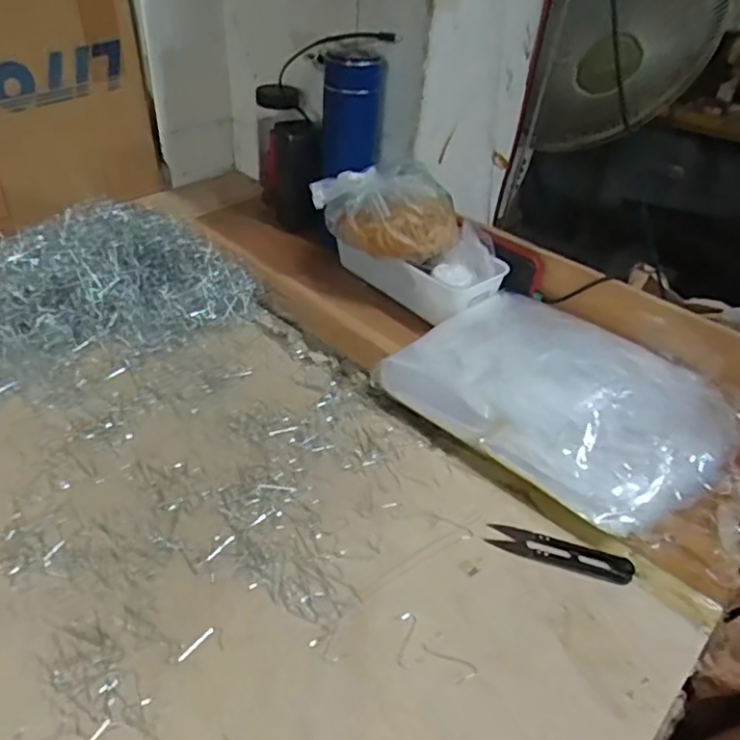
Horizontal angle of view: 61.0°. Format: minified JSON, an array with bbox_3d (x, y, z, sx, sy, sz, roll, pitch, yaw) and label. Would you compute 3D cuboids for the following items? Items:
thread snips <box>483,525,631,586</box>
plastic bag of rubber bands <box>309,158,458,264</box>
[{"bbox_3d":[0.141,0.135,0.466,0.104,0.007,0.025,16,40,13],"label":"thread snips"},{"bbox_3d":[0.023,-0.176,0.676,0.154,0.074,0.095,20,41,17],"label":"plastic bag of rubber bands"}]

